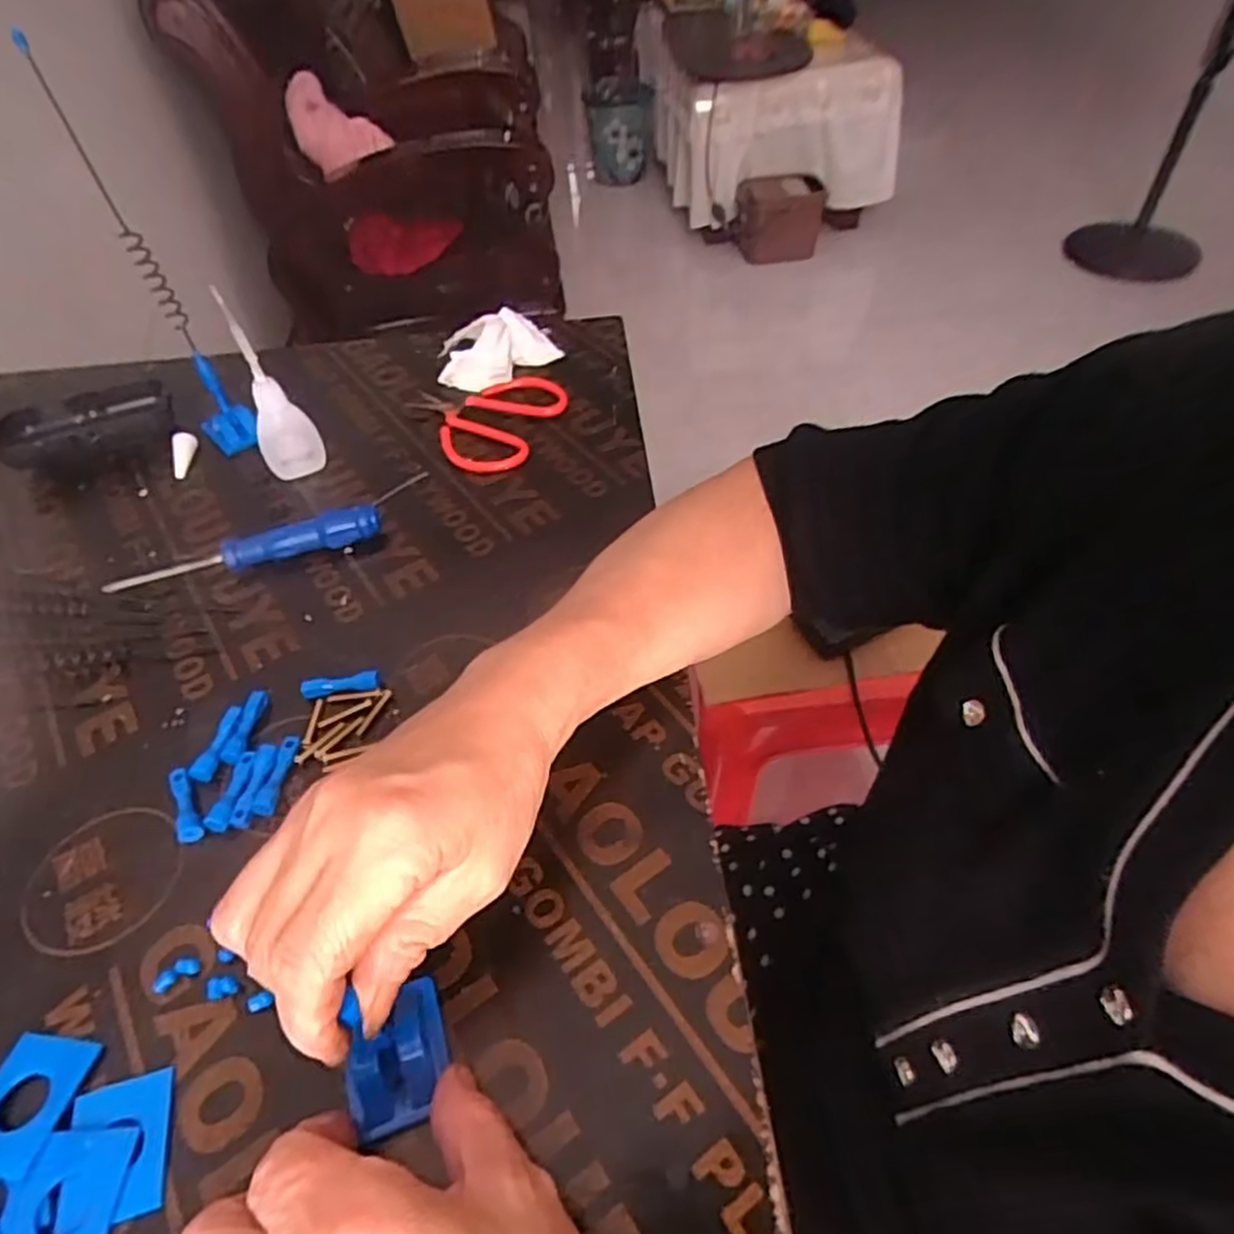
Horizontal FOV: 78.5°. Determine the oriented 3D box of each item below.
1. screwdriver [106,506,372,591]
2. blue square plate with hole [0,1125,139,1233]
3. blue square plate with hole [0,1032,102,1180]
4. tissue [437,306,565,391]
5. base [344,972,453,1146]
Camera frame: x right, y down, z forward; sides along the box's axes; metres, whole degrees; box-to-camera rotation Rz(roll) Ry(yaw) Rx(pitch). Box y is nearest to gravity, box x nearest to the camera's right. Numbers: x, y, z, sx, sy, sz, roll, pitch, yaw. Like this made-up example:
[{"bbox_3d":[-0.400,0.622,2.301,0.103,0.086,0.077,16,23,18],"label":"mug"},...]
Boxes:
[{"bbox_3d":[-0.214,-0.039,0.437,0.150,0.020,0.017,-16,49,-10],"label":"screwdriver"},{"bbox_3d":[-0.178,0.189,0.242,0.035,0.004,0.042,-4,48,0],"label":"blue square plate with hole"},{"bbox_3d":[-0.207,0.168,0.262,0.033,0.004,0.040,6,49,9],"label":"blue square plate with hole"},{"bbox_3d":[-0.089,-0.203,0.562,0.087,0.029,0.065,-8,48,-3],"label":"tissue"},{"bbox_3d":[-0.077,0.152,0.261,0.035,0.010,0.040,-17,49,-11],"label":"base"}]

